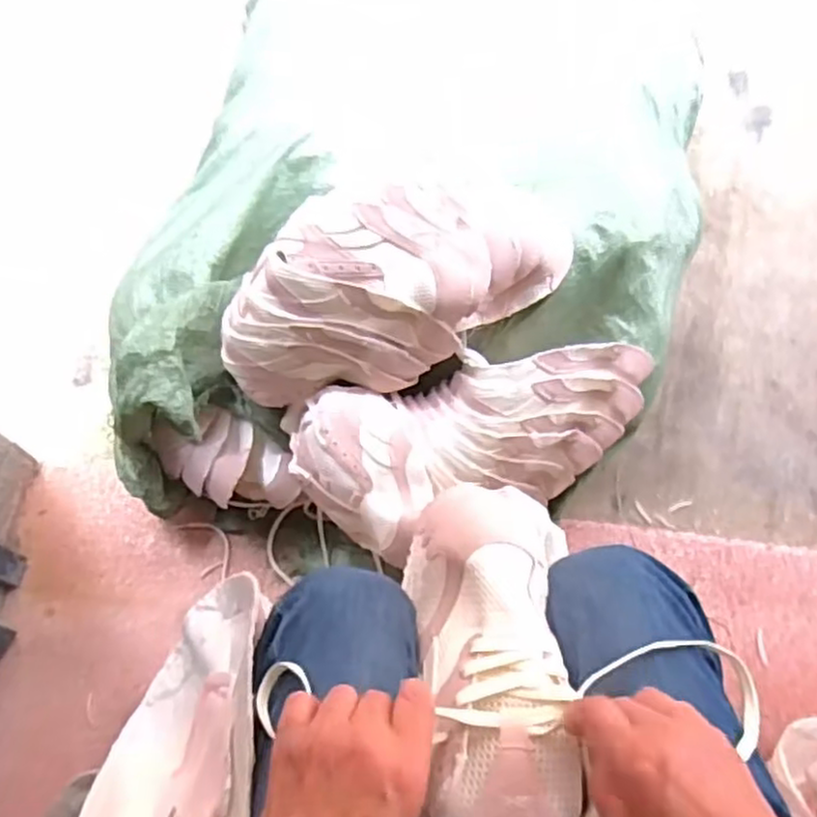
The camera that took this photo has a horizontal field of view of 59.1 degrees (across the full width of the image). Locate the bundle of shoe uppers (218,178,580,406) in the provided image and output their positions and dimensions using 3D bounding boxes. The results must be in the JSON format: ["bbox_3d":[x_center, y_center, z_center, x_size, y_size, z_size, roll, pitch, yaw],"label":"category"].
[{"bbox_3d":[-0.011,-0.138,0.762,0.380,0.143,0.168,-26,65,-9],"label":"bundle of shoe uppers"}]

